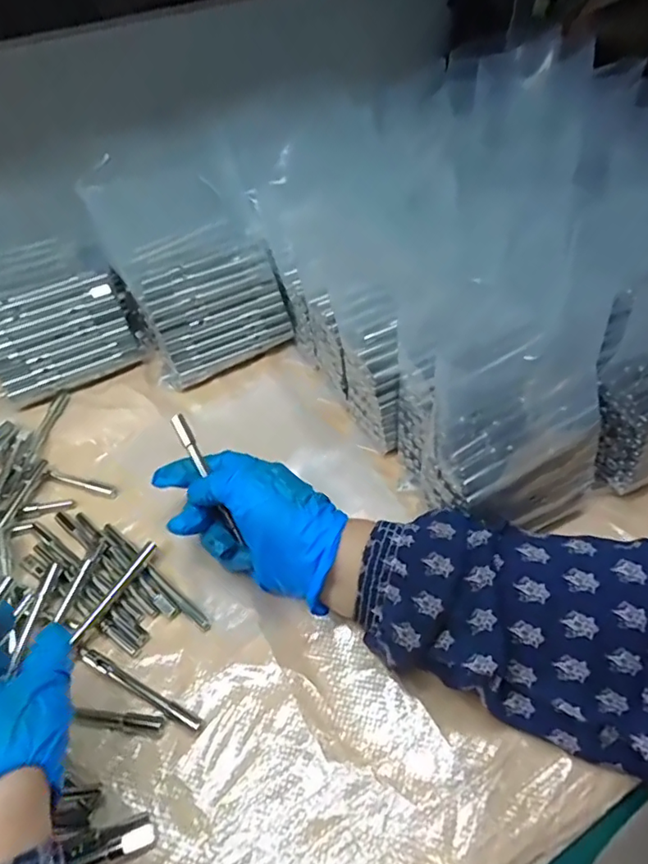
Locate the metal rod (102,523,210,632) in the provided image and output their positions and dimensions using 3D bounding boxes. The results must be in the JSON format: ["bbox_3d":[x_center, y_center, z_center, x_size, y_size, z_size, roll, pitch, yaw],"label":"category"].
[{"bbox_3d":[-0.118,0.098,0.383,0.113,0.007,0.007,33,57,26],"label":"metal rod"}]

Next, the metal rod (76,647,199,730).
[{"bbox_3d":[-0.114,0.157,0.338,0.091,0.005,0.009,22,53,18],"label":"metal rod"}]

